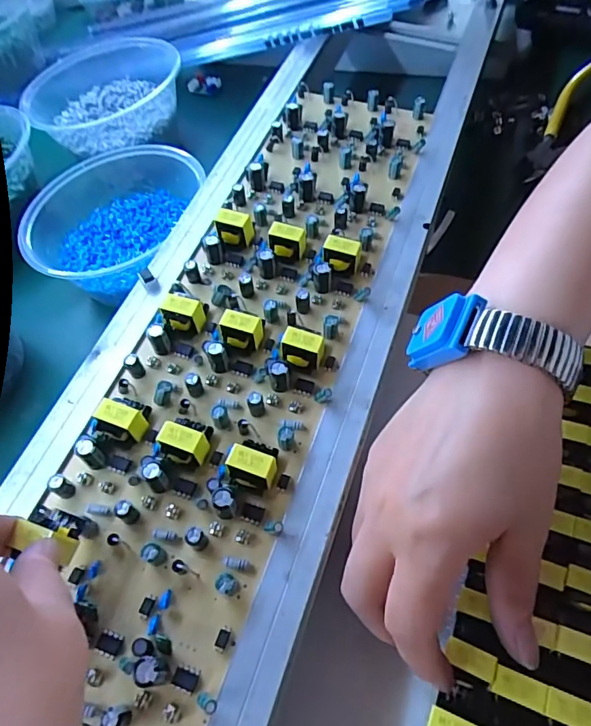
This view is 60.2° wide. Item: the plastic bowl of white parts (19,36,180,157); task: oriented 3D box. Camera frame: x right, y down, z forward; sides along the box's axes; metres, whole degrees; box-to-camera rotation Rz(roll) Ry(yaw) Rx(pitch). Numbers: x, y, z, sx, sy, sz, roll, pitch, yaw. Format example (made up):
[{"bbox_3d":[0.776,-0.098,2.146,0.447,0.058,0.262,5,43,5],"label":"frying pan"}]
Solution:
[{"bbox_3d":[-0.186,-0.259,0.489,0.155,0.046,0.130,27,65,25],"label":"plastic bowl of white parts"}]

